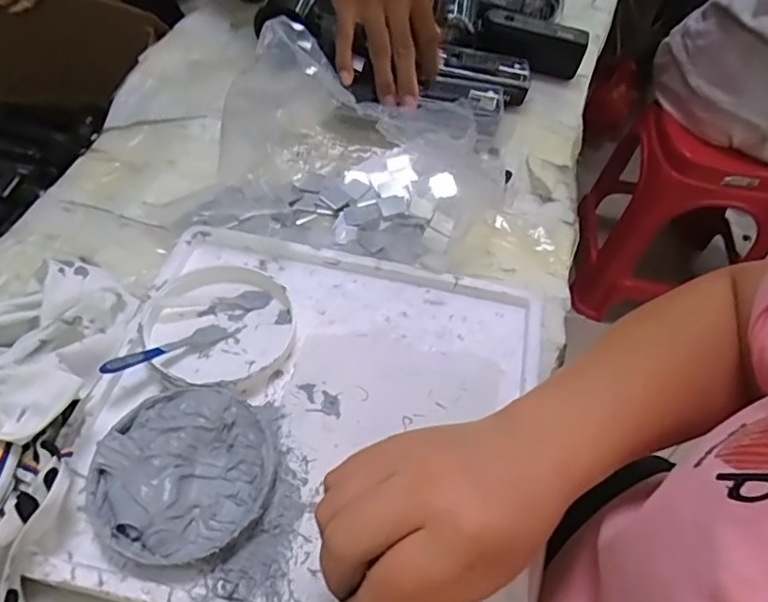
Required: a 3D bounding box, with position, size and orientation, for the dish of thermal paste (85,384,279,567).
[{"bbox_3d":[-0.112,0.096,0.329,0.097,0.014,0.096,2,51,-3],"label":"dish of thermal paste"}]

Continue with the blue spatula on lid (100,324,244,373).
[{"bbox_3d":[-0.137,0.029,0.377,0.090,0.009,0.016,-18,53,-39],"label":"blue spatula on lid"}]

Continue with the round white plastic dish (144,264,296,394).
[{"bbox_3d":[-0.109,0.016,0.396,0.094,0.016,0.090,2,51,-3],"label":"round white plastic dish"}]

